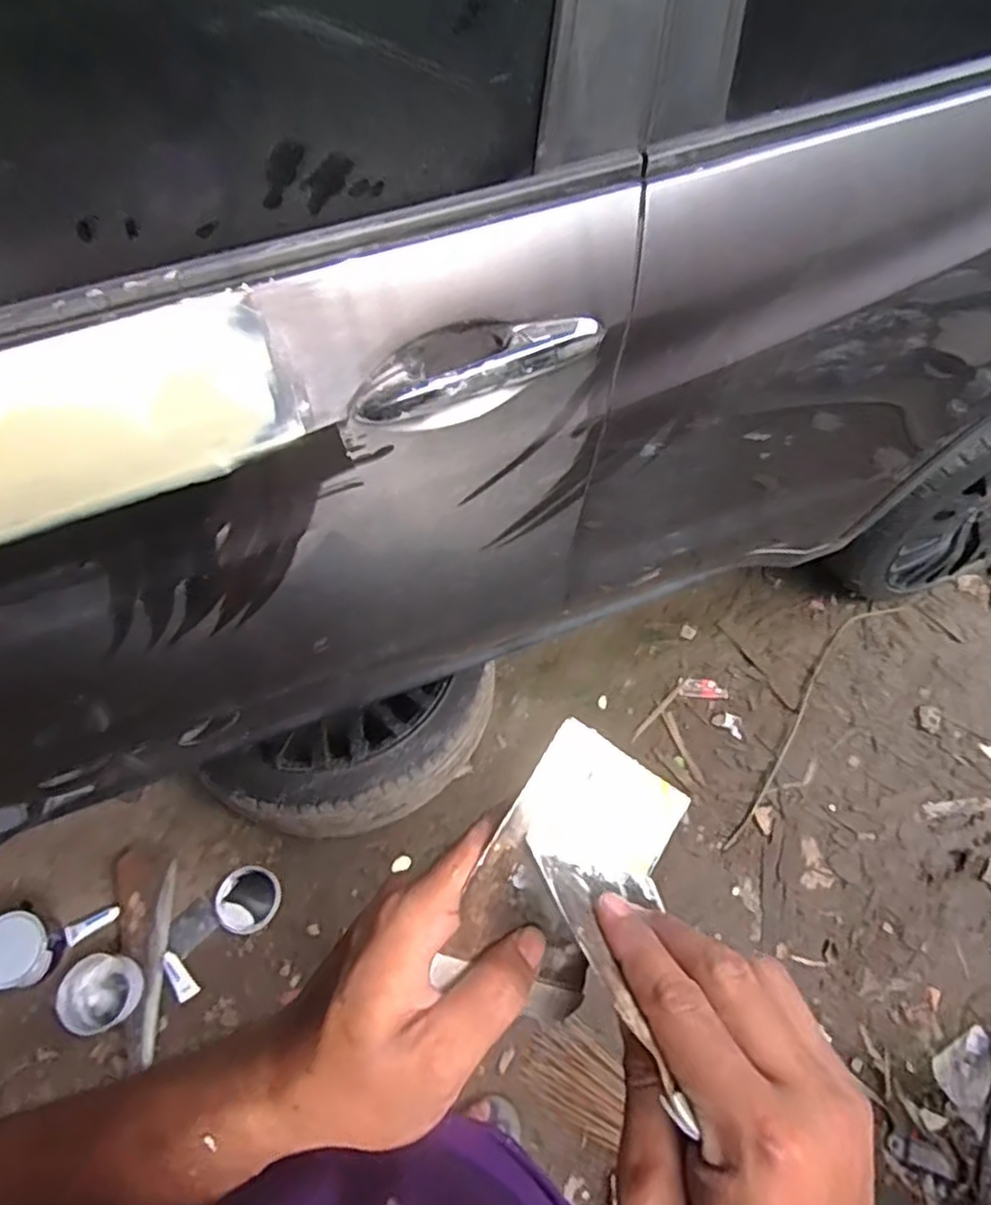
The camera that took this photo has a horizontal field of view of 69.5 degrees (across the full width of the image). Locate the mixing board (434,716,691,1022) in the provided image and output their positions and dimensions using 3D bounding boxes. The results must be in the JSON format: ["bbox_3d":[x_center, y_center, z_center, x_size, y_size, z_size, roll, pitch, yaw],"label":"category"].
[{"bbox_3d":[0.034,0.121,0.311,0.010,0.110,0.116,26,81,50],"label":"mixing board"}]

